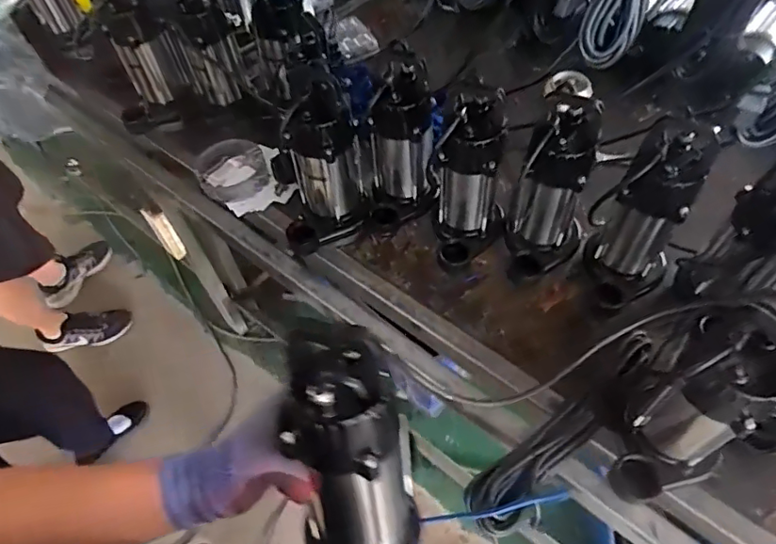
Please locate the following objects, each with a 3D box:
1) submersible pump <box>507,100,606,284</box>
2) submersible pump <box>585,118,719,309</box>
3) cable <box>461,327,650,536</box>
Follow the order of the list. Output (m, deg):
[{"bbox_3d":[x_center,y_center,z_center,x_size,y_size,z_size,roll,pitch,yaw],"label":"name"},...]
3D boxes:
[{"bbox_3d":[0.241,-0.100,0.776,0.117,0.241,0.139,18,58,16],"label":"submersible pump"},{"bbox_3d":[0.370,-0.081,0.748,0.115,0.252,0.113,-25,57,-13],"label":"submersible pump"},{"bbox_3d":[0.236,0.208,0.717,0.337,0.059,0.072,-39,61,-21],"label":"cable"}]

